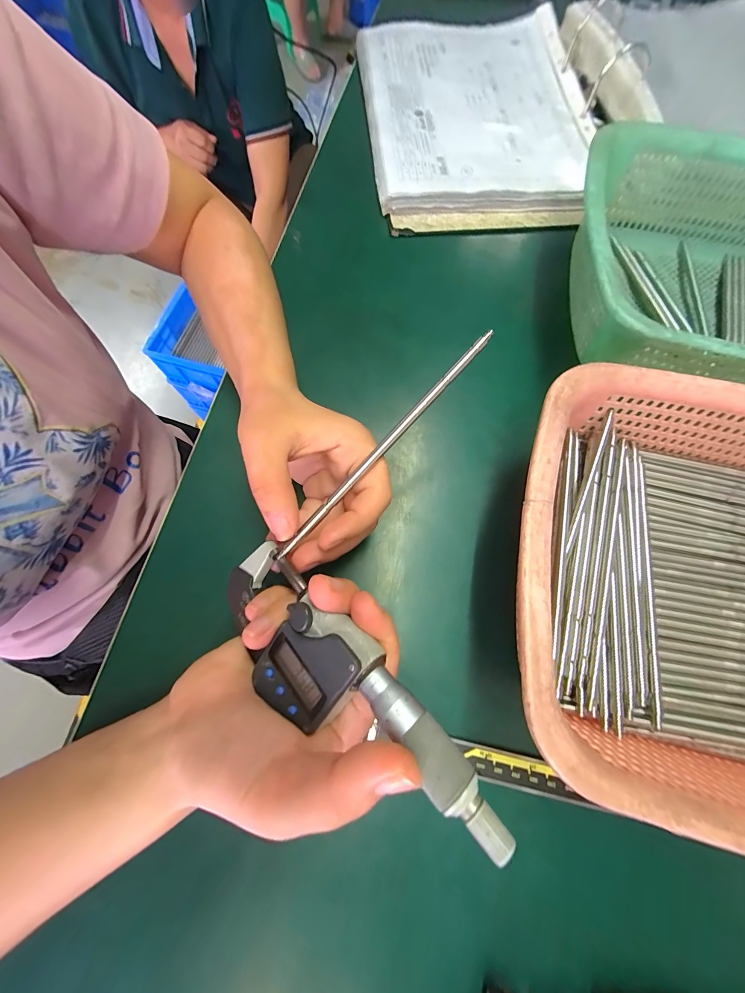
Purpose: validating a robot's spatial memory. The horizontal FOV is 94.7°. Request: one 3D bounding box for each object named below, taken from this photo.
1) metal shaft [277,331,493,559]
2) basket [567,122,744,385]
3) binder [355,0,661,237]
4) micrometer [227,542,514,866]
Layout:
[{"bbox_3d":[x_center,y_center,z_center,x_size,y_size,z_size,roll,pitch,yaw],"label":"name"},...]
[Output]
[{"bbox_3d":[0.007,-0.028,0.181,0.004,0.007,0.159,43,88,12],"label":"metal shaft"},{"bbox_3d":[0.294,-0.163,0.272,0.299,0.088,0.227,18,72,5],"label":"basket"},{"bbox_3d":[0.120,-0.424,0.372,0.254,0.051,0.304,-6,72,-3],"label":"binder"},{"bbox_3d":[-0.019,0.076,0.145,0.157,0.024,0.049,28,72,31],"label":"micrometer"}]

